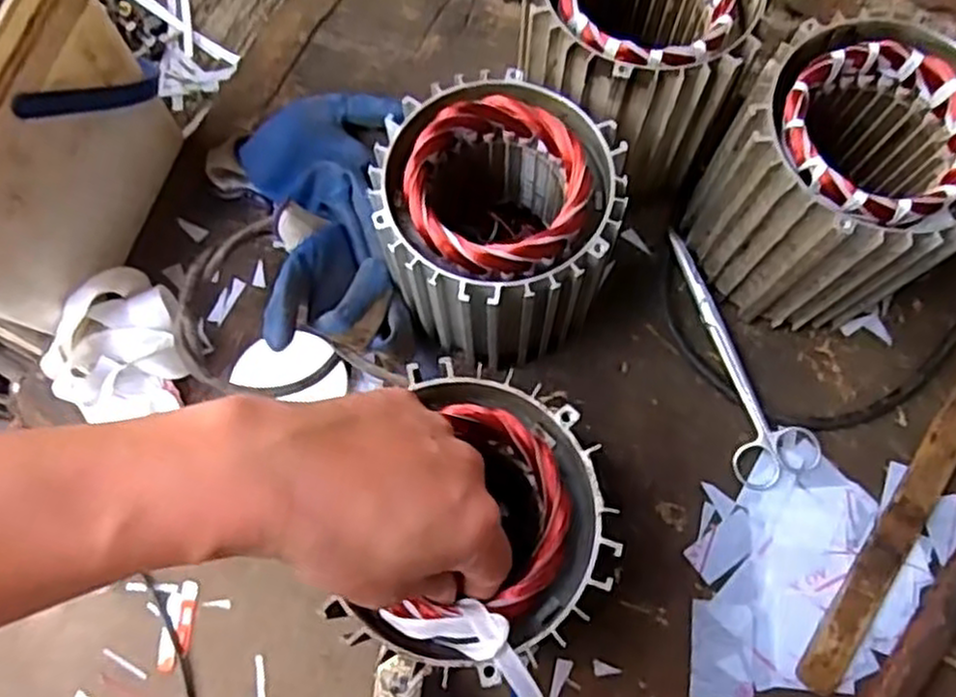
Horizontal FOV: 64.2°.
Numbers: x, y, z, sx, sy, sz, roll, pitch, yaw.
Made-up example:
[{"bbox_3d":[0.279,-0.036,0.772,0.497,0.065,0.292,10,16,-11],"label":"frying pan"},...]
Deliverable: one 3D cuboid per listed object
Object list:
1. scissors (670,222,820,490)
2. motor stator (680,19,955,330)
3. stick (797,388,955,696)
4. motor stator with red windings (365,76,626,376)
[{"bbox_3d":[0.169,0.005,0.523,0.054,0.015,0.181,-23,75,-7],"label":"scissors"},{"bbox_3d":[0.217,-0.098,0.471,0.129,0.149,0.126,0,74,0],"label":"motor stator"},{"bbox_3d":[0.312,0.063,0.503,0.028,0.023,0.363,34,76,9],"label":"stick"},{"bbox_3d":[0.014,-0.075,0.477,0.136,0.122,0.131,0,74,0],"label":"motor stator with red windings"}]

